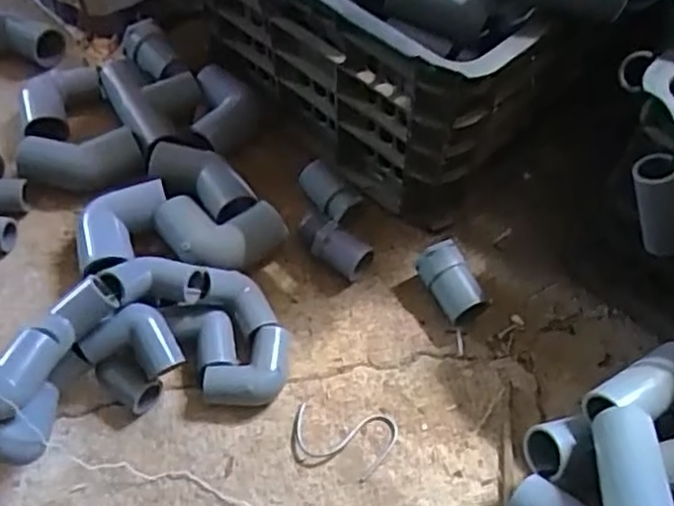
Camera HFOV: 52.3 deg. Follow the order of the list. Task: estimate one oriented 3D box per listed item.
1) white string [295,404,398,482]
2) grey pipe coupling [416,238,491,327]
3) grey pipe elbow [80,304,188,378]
[{"bbox_3d":[0.005,0.127,0.484,0.070,0.004,0.048,22,59,13],"label":"white string"},{"bbox_3d":[0.090,0.025,0.537,0.035,0.036,0.056,-27,61,-17],"label":"grey pipe coupling"},{"bbox_3d":[-0.141,0.060,0.482,0.066,0.023,0.044,13,91,-2],"label":"grey pipe elbow"}]

